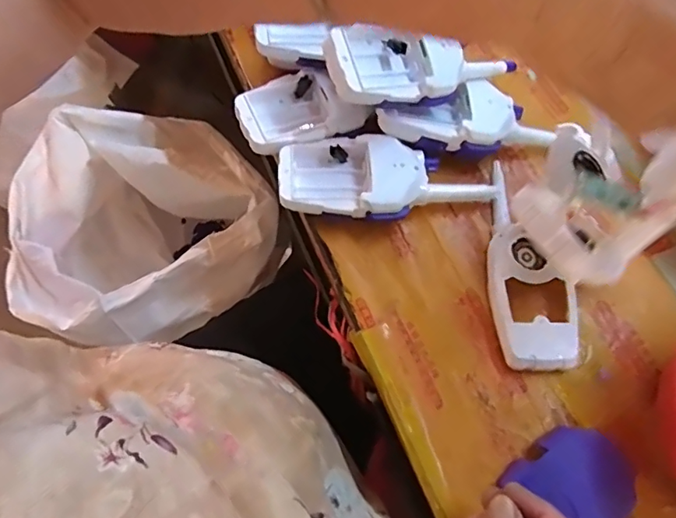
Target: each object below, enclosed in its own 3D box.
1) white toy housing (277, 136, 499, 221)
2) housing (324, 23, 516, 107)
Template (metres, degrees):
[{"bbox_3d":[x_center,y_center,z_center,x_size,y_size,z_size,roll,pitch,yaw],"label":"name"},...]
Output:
[{"bbox_3d":[0.037,-0.059,0.393,0.159,0.034,0.060,3,70,1],"label":"white toy housing"},{"bbox_3d":[0.063,-0.139,0.381,0.159,0.034,0.049,-10,69,-26],"label":"housing"}]

